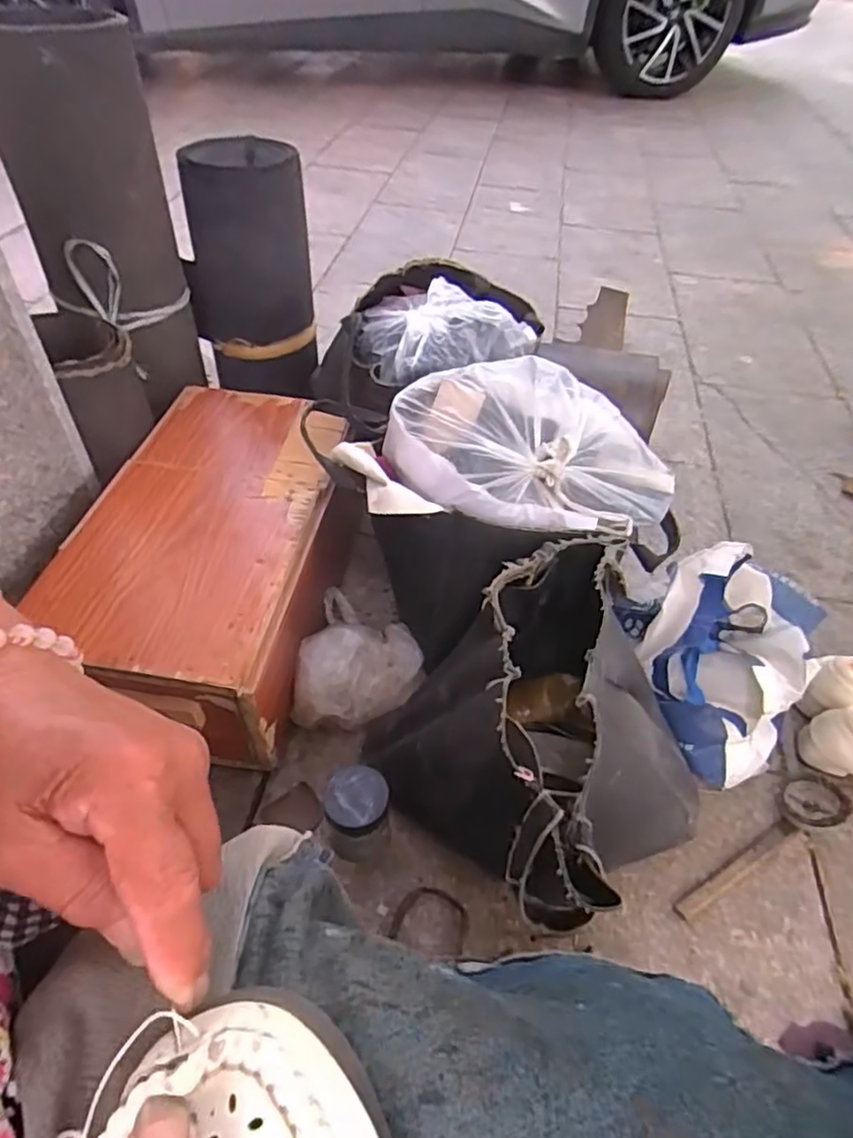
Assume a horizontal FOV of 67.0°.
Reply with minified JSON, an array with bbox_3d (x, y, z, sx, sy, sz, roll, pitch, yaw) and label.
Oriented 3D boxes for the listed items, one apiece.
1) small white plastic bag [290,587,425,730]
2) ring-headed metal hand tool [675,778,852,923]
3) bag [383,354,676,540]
[{"bbox_3d":[-0.074,0.101,0.768,0.136,0.082,0.184,6,47,3],"label":"small white plastic bag"},{"bbox_3d":[0.349,0.285,0.674,0.235,0.036,0.060,-21,51,-21],"label":"ring-headed metal hand tool"},{"bbox_3d":[0.114,-0.130,0.698,0.314,0.098,0.182,5,46,2],"label":"bag"}]

